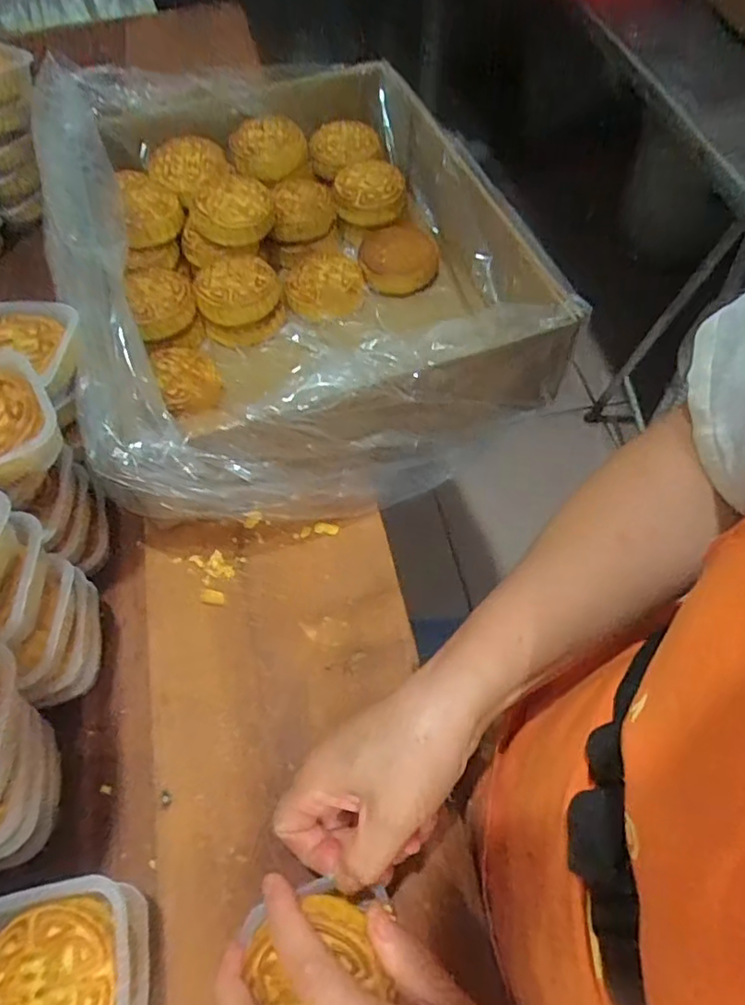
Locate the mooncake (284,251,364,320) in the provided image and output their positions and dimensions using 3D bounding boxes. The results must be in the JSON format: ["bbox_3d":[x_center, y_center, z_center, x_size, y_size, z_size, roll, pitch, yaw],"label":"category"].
[{"bbox_3d":[-0.042,-0.191,0.546,0.068,0.019,0.067,-3,60,-2],"label":"mooncake"}]

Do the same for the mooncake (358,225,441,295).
[{"bbox_3d":[0.025,-0.227,0.568,0.070,0.024,0.070,-2,60,-1],"label":"mooncake"}]

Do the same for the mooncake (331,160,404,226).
[{"bbox_3d":[-0.002,-0.292,0.577,0.064,0.028,0.062,8,60,4],"label":"mooncake"}]

